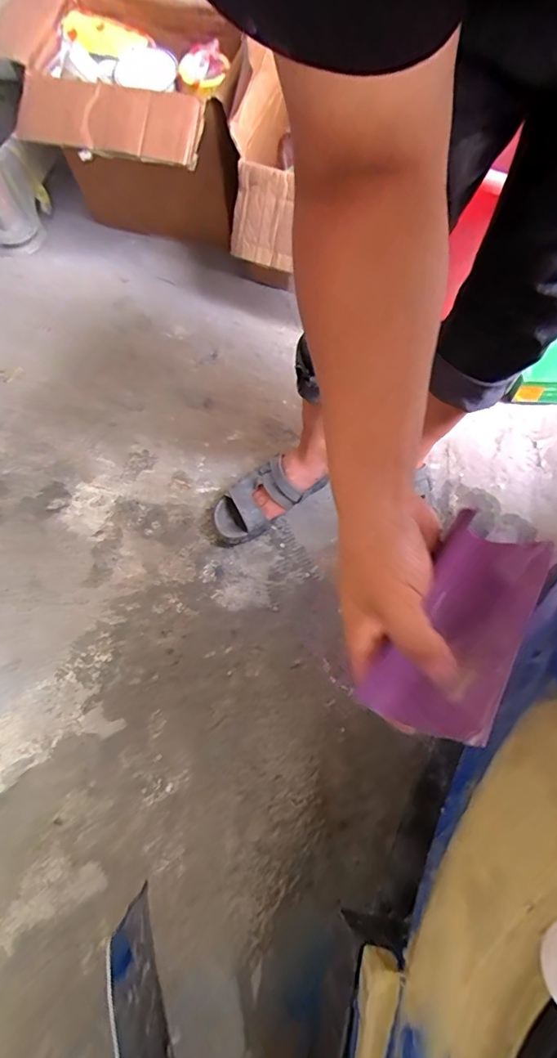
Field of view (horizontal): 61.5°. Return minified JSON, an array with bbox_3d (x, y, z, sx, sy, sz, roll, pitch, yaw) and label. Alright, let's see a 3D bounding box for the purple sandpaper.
[{"bbox_3d":[0.122,0.050,0.305,0.064,0.050,0.170,28,57,13],"label":"purple sandpaper"}]

